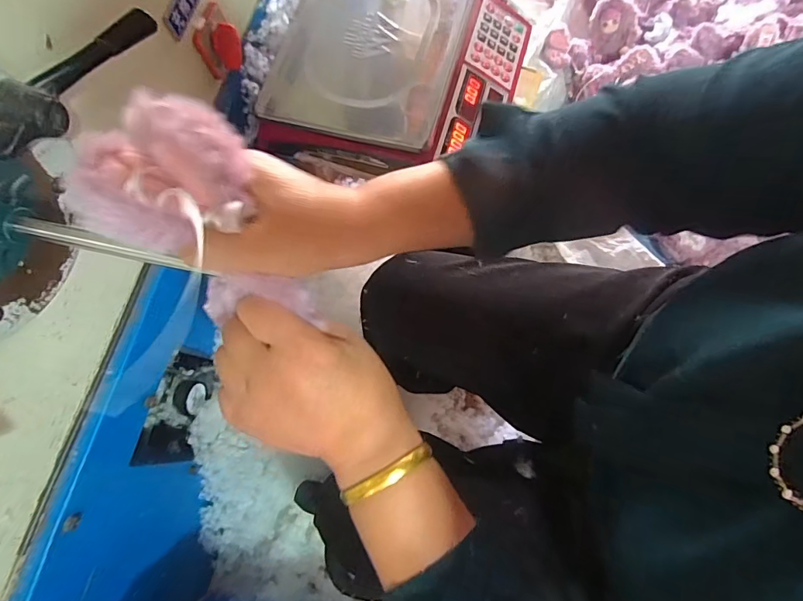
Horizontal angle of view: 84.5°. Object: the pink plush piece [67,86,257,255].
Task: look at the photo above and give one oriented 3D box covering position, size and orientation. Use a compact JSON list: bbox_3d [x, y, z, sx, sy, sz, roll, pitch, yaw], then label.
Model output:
[{"bbox_3d":[-0.120,-0.064,0.221,0.077,0.044,0.066,7,73,5],"label":"pink plush piece"}]

